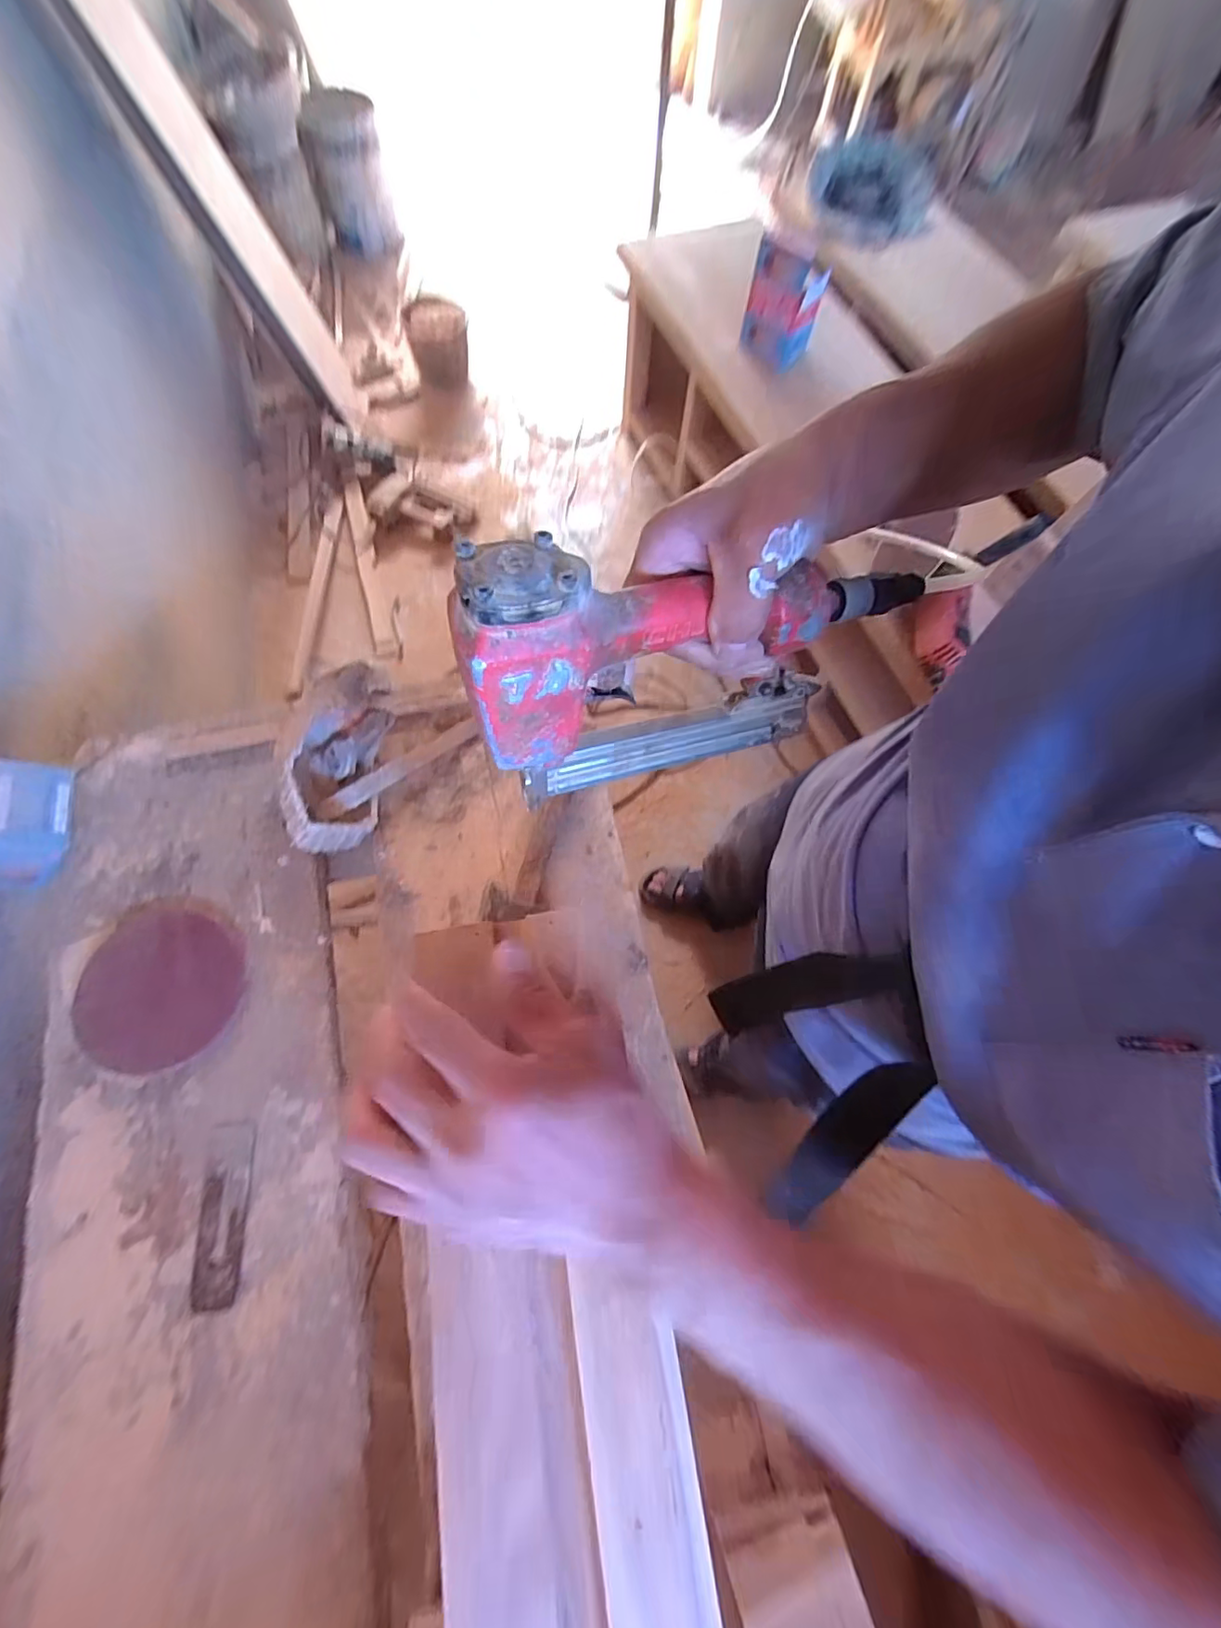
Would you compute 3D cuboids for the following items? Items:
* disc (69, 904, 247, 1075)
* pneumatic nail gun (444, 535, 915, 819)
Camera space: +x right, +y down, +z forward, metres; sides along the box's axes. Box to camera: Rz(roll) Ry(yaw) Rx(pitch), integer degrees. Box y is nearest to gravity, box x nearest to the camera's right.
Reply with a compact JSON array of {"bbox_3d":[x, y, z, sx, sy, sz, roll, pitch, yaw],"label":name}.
[{"bbox_3d":[-0.502,0.194,0.636,0.151,0.020,0.172,6,68,-15],"label":"disc"},{"bbox_3d":[0.040,-0.090,0.322,0.232,0.160,0.069,-18,71,-8],"label":"pneumatic nail gun"}]

